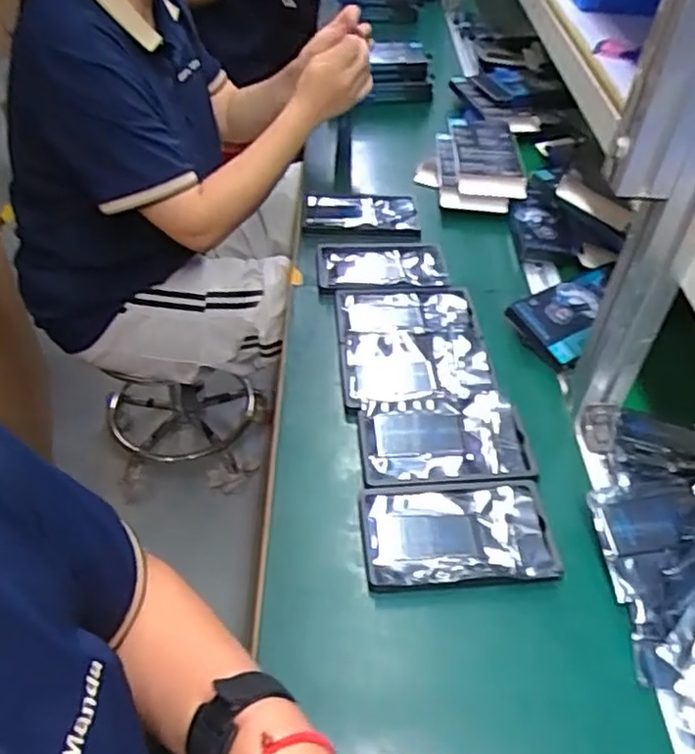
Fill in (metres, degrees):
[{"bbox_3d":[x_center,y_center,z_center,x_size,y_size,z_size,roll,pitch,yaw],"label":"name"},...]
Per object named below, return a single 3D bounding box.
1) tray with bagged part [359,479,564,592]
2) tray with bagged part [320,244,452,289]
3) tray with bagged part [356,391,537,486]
[{"bbox_3d":[0.094,0.134,0.569,0.158,0.021,0.098,-1,46,-5],"label":"tray with bagged part"},{"bbox_3d":[0.044,-0.139,0.830,0.154,0.018,0.094,-2,46,-6],"label":"tray with bagged part"},{"bbox_3d":[0.092,0.060,0.637,0.156,0.016,0.098,-1,46,-5],"label":"tray with bagged part"}]

